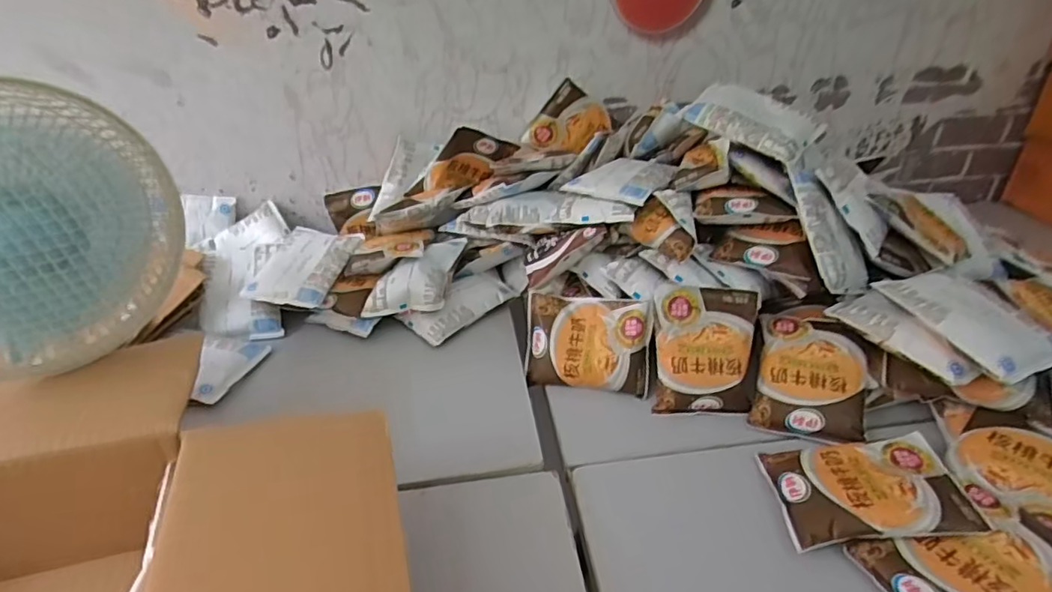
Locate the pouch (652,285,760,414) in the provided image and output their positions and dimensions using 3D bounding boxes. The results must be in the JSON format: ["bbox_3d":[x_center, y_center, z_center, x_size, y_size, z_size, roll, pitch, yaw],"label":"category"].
[{"bbox_3d":[0.174,0.052,0.560,0.097,0.025,0.119,1,78,7],"label":"pouch"}]

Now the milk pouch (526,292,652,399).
[{"bbox_3d":[0.062,0.047,0.592,0.122,0.017,0.092,4,77,17],"label":"milk pouch"}]

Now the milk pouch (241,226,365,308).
[{"bbox_3d":[-0.261,-0.038,0.686,0.096,0.012,0.121,10,48,11],"label":"milk pouch"}]

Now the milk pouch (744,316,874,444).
[{"bbox_3d":[0.267,0.073,0.548,0.096,0.021,0.123,6,60,23],"label":"milk pouch"}]

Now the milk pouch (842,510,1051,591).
[{"bbox_3d":[0.308,0.184,0.402,0.117,0.033,0.092,-15,36,-19],"label":"milk pouch"}]

